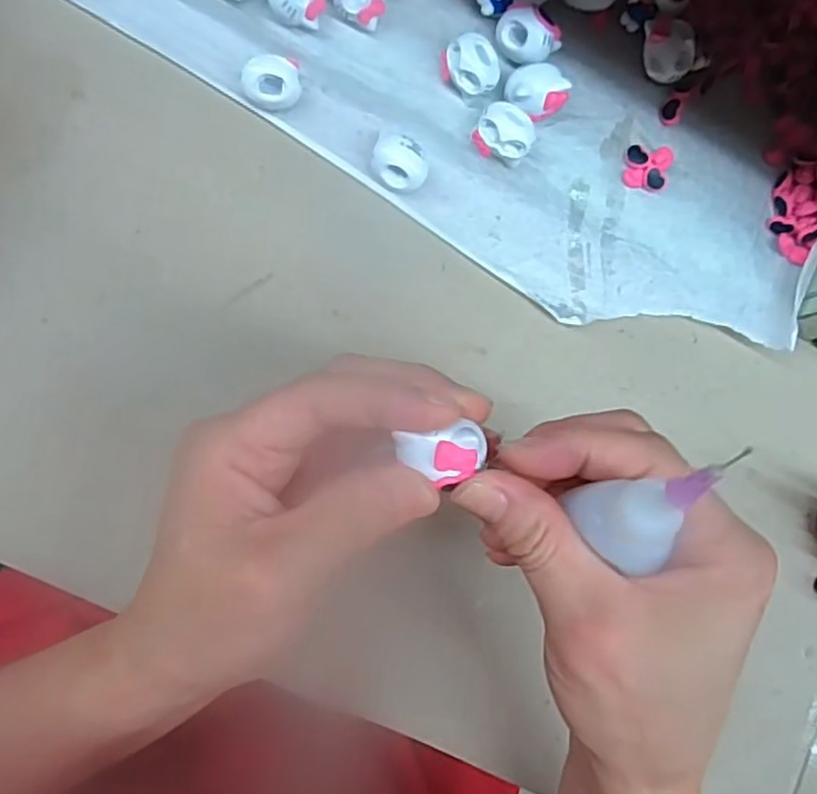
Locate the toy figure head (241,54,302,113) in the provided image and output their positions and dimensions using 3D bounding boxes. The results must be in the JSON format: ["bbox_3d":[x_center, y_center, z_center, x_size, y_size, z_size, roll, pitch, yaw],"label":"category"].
[{"bbox_3d":[-0.057,-0.135,0.296,0.026,0.019,0.018,-24,91,-11],"label":"toy figure head"}]

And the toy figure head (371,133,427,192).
[{"bbox_3d":[-0.004,-0.102,0.303,0.024,0.019,0.020,22,83,-8],"label":"toy figure head"}]

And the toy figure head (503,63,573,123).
[{"bbox_3d":[0.056,-0.134,0.301,0.025,0.016,0.021,5,85,-10],"label":"toy figure head"}]

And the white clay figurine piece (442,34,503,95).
[{"bbox_3d":[0.027,-0.143,0.299,0.025,0.019,0.019,43,80,-5],"label":"white clay figurine piece"}]

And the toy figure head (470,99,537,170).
[{"bbox_3d":[0.041,-0.115,0.303,0.025,0.021,0.021,20,83,-9],"label":"toy figure head"}]

